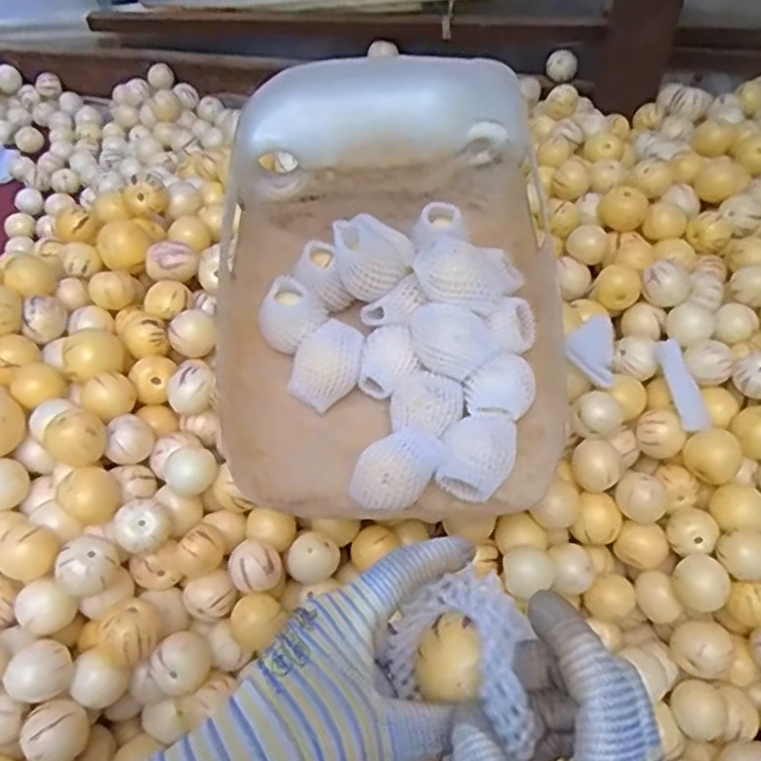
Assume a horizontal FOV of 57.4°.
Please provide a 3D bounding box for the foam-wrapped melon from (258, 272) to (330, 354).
[{"bbox_3d":[-0.096,-0.070,0.760,0.075,0.061,0.060,-11,52,-5],"label":"foam-wrapped melon"}]

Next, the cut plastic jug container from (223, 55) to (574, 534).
[{"bbox_3d":[0.005,-0.098,0.717,0.336,0.225,0.446,-8,61,3],"label":"cut plastic jug container"}]

